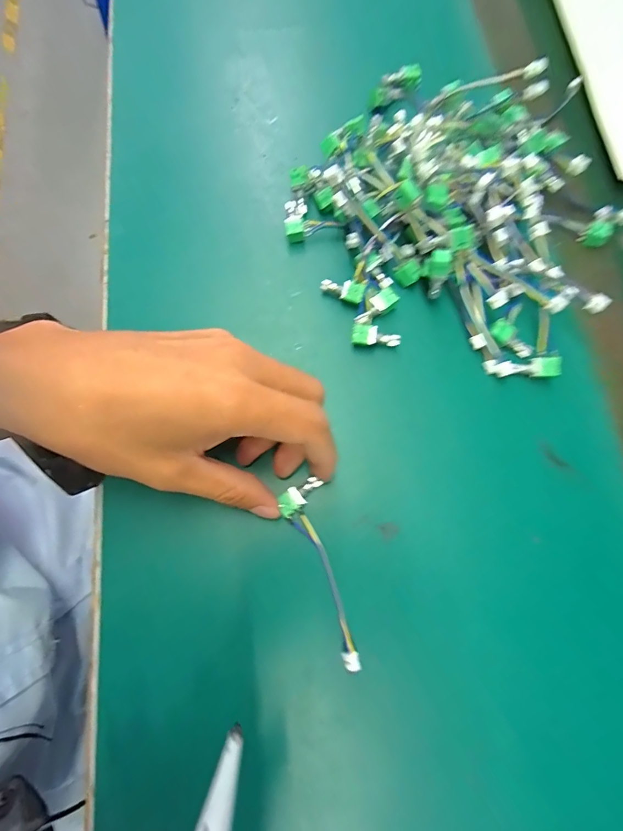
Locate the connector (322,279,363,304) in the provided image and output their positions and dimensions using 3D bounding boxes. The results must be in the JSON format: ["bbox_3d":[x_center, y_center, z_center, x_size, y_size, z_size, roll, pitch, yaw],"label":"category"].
[{"bbox_3d":[0.020,-0.081,0.262,0.027,0.007,0.011,12,74,2],"label":"connector"}]

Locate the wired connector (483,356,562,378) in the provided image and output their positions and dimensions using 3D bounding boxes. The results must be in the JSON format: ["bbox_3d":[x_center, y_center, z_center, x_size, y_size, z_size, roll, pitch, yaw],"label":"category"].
[{"bbox_3d":[0.130,-0.029,0.250,0.044,0.014,0.010,3,74,0],"label":"wired connector"}]

